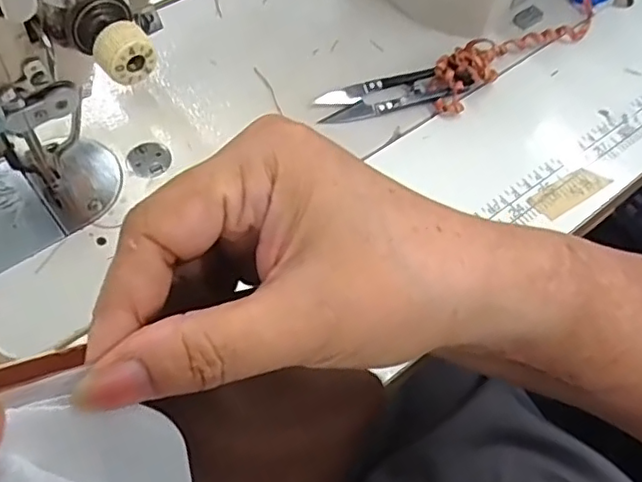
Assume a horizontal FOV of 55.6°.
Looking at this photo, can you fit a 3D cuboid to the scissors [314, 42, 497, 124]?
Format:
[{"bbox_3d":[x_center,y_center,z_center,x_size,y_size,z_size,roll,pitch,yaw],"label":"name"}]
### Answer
[{"bbox_3d":[0.054,-0.096,0.371,0.110,0.019,0.024,-14,60,-12],"label":"scissors"}]

